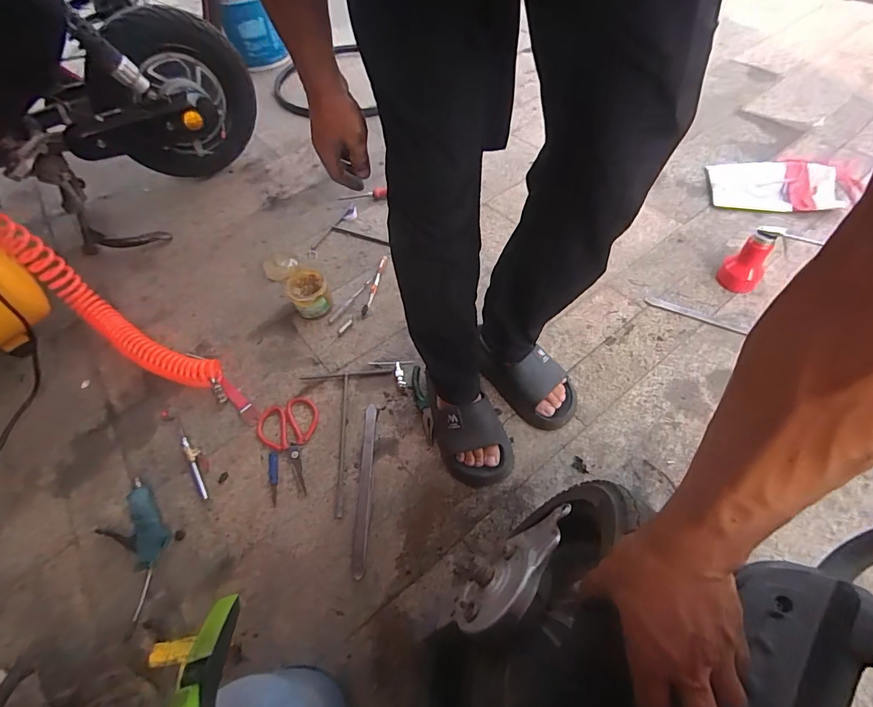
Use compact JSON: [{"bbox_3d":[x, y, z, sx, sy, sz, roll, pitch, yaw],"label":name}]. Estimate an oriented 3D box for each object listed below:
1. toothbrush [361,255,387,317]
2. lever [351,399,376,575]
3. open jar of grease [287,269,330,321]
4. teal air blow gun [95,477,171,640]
[{"bbox_3d":[-0.144,-0.161,1.027,0.016,0.009,0.183,9,58,10],"label":"toothbrush"},{"bbox_3d":[-0.123,0.222,0.759,0.023,0.004,0.294,-2,57,3],"label":"lever"},{"bbox_3d":[-0.281,-0.133,0.979,0.087,0.069,0.102,-23,58,-11],"label":"open jar of grease"},{"bbox_3d":[-0.480,0.314,0.704,0.091,0.022,0.214,-34,61,-17],"label":"teal air blow gun"}]

